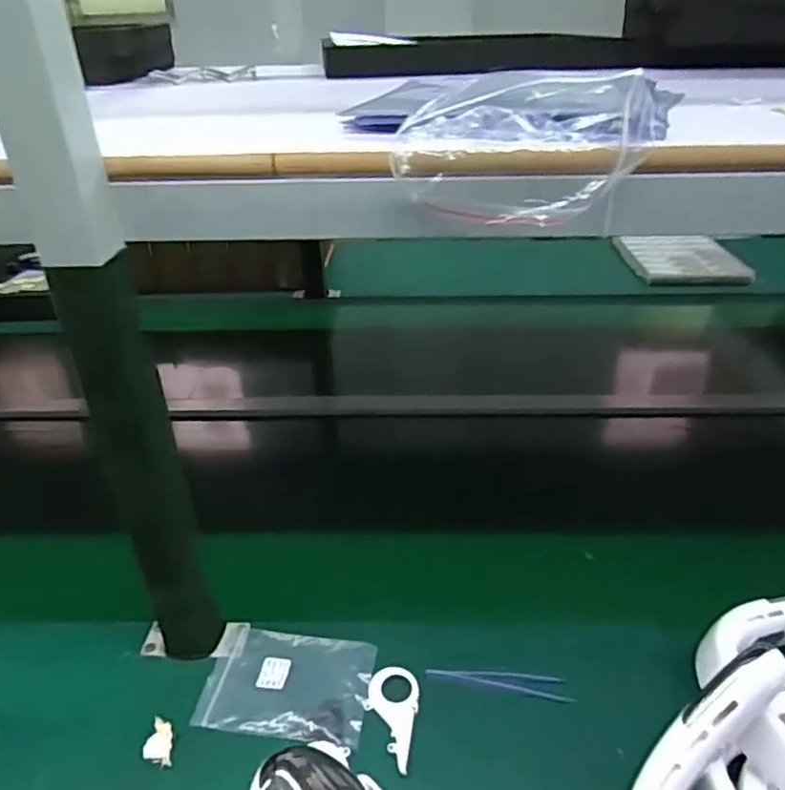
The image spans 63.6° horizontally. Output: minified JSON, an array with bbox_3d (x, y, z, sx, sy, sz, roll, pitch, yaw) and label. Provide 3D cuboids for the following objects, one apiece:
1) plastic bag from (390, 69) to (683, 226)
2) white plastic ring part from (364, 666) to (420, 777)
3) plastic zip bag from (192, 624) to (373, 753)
[{"bbox_3d":[0.087,-0.159,0.403,0.159,0.086,0.061,5,32,10],"label":"plastic bag"},{"bbox_3d":[-0.003,0.280,0.553,0.046,0.007,0.093,5,32,10],"label":"white plastic ring part"},{"bbox_3d":[-0.098,0.265,0.584,0.151,0.008,0.102,3,35,10],"label":"plastic zip bag"}]

